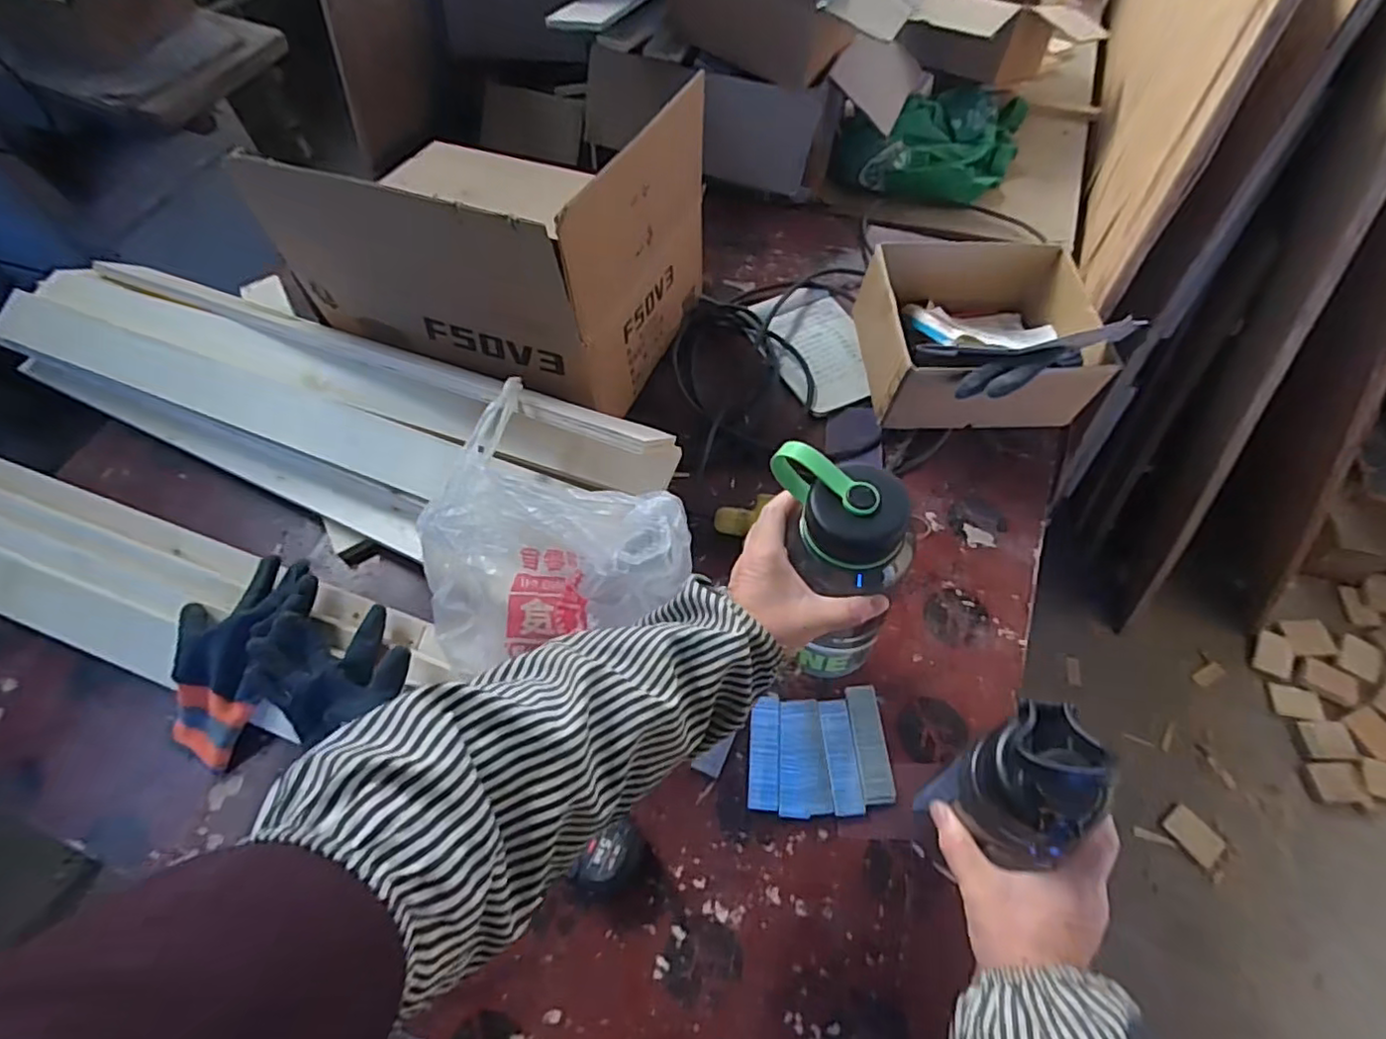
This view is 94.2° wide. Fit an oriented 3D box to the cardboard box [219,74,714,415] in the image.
[{"bbox_3d":[-0.229,-0.346,0.764,0.402,0.250,0.326,20,61,14],"label":"cardboard box"}]

